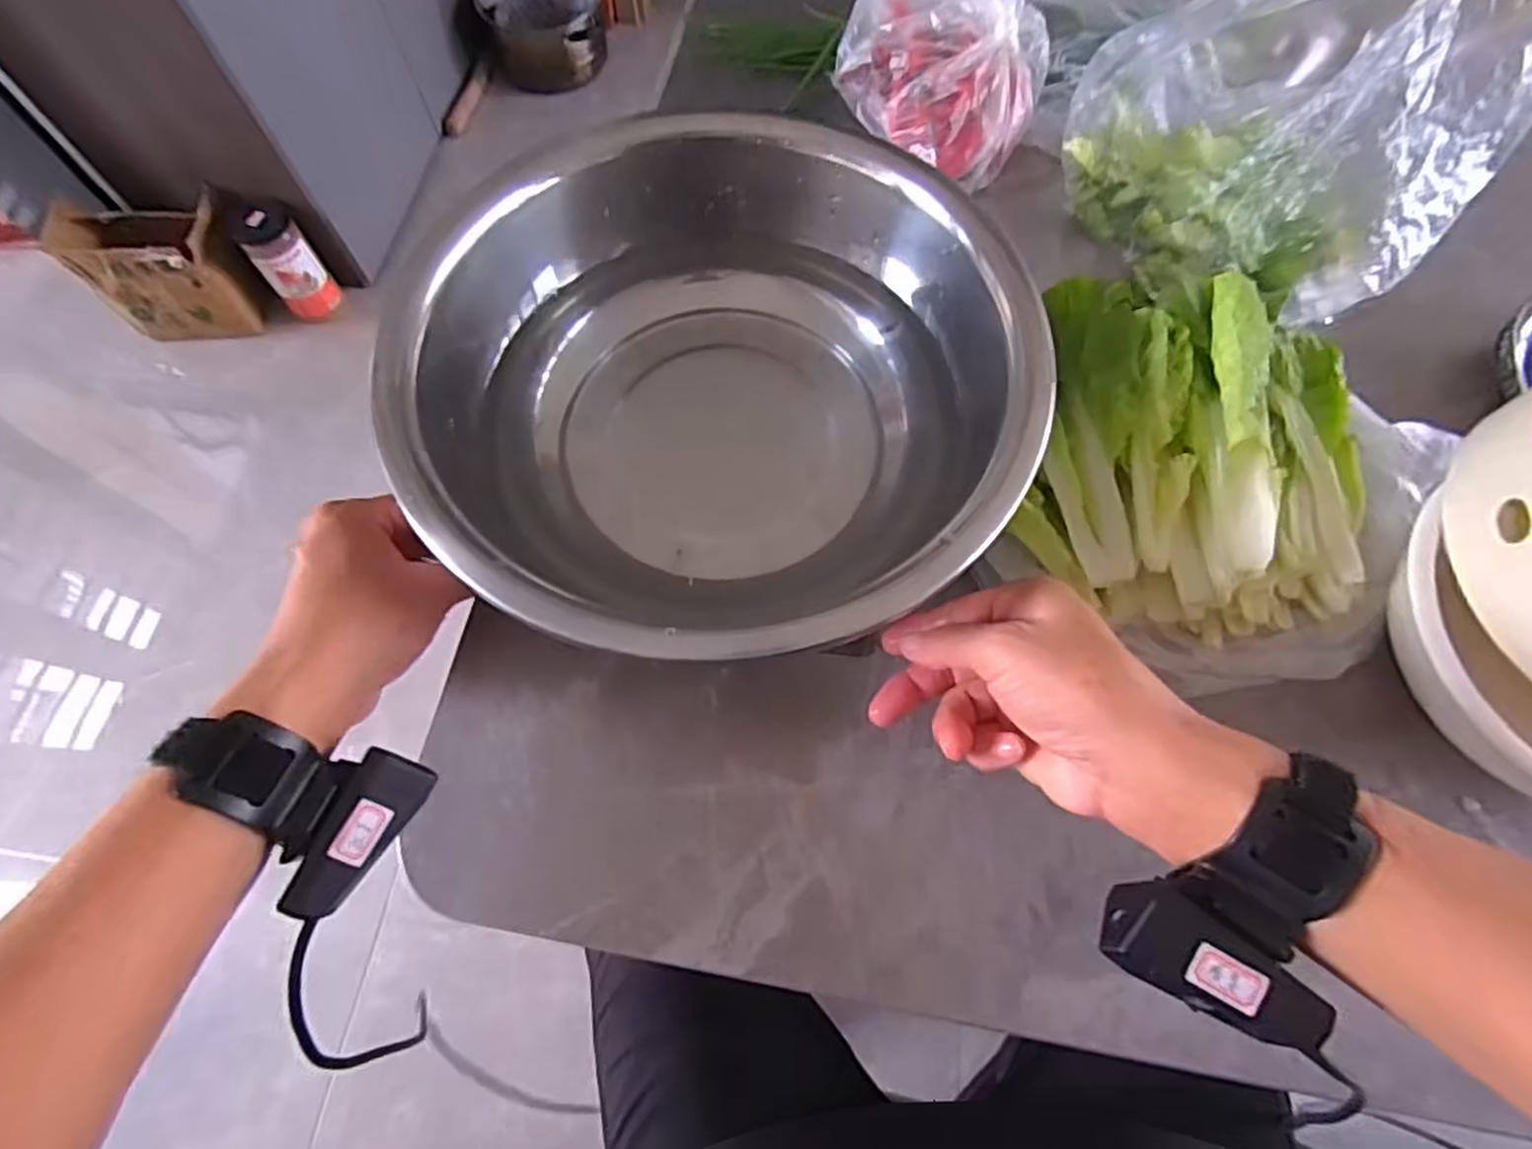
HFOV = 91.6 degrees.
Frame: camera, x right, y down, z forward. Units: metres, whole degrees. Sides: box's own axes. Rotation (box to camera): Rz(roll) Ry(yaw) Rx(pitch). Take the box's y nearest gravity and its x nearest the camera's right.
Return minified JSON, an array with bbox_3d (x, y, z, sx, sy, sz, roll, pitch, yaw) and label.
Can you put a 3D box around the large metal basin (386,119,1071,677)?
[{"bbox_3d":[-0.026,-0.092,0.406,0.301,0.101,0.306,0,67,0],"label":"large metal basin"}]

